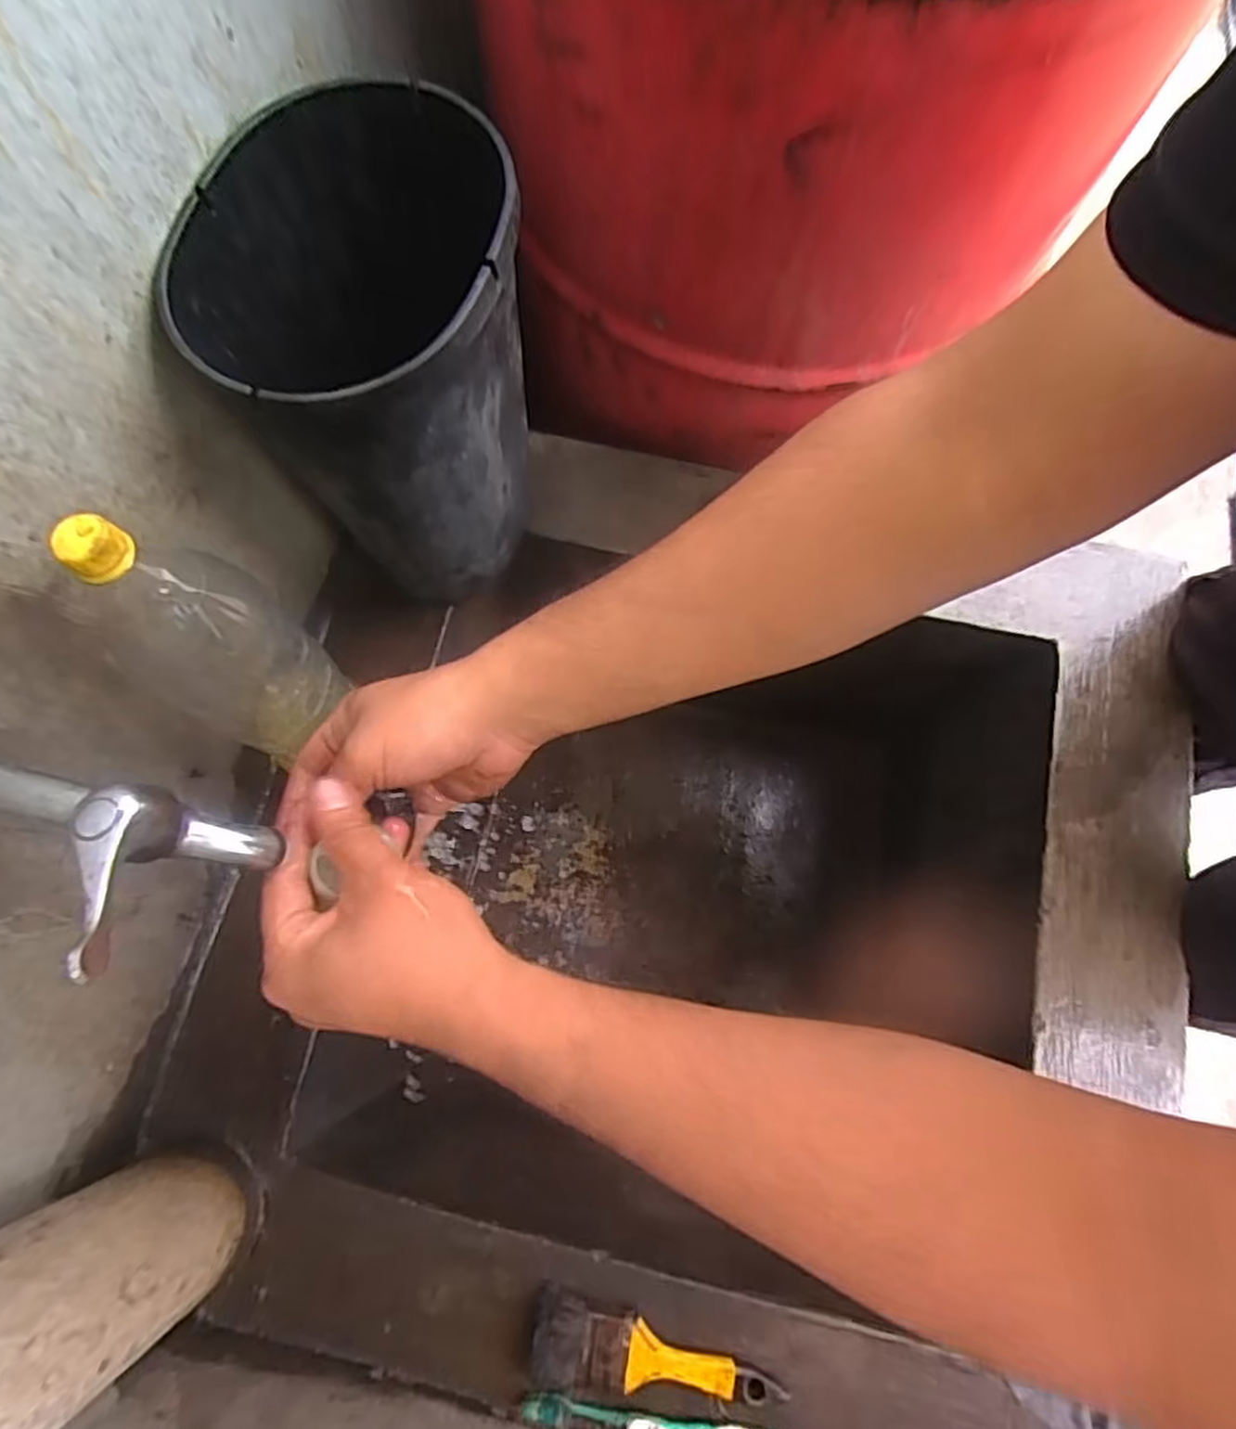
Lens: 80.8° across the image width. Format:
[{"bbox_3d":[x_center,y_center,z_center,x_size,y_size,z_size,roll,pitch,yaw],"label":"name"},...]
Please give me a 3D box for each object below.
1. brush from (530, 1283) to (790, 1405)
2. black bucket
[{"bbox_3d":[0.029,0.471,0.530,0.181,0.021,0.056,10,73,2],"label":"brush"},{"bbox_3d":[-0.164,-0.244,0.558,0.202,0.278,0.230,-6,73,-3],"label":"black bucket"}]

